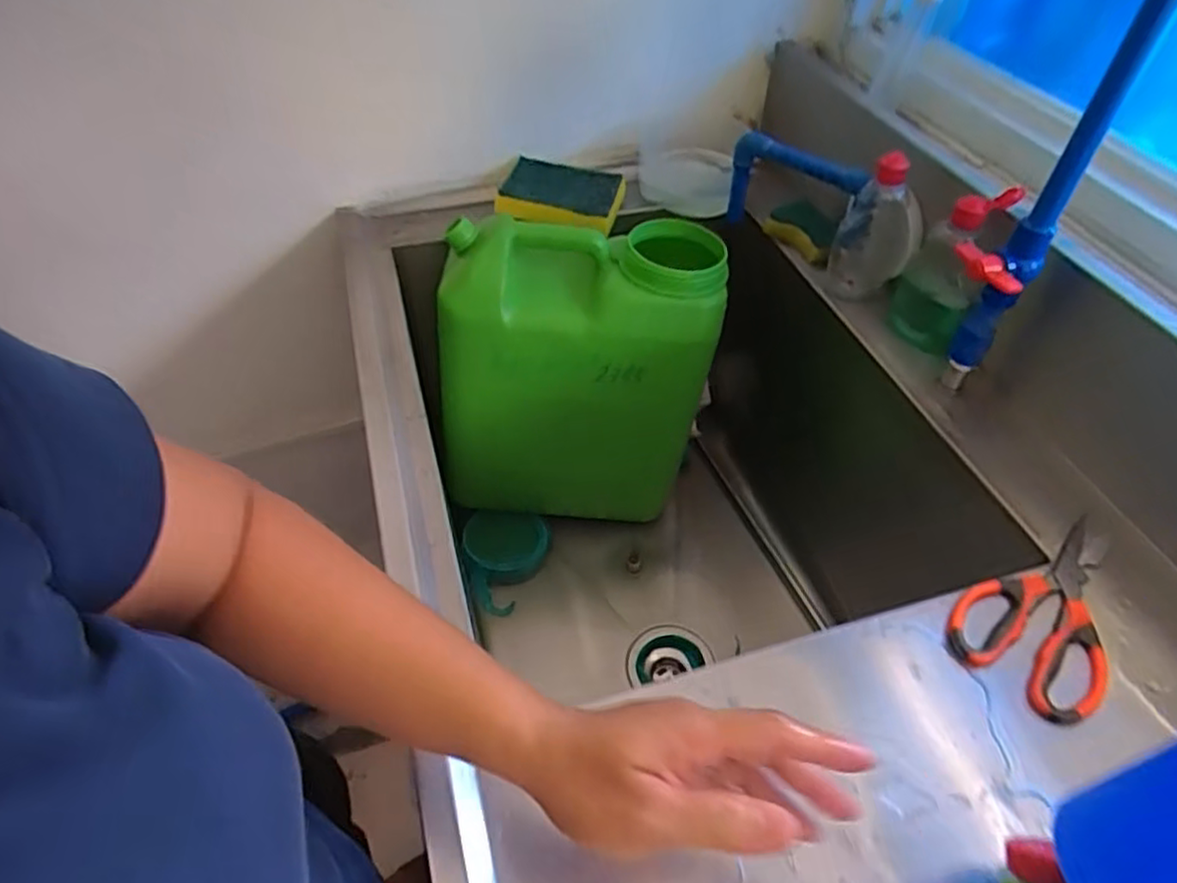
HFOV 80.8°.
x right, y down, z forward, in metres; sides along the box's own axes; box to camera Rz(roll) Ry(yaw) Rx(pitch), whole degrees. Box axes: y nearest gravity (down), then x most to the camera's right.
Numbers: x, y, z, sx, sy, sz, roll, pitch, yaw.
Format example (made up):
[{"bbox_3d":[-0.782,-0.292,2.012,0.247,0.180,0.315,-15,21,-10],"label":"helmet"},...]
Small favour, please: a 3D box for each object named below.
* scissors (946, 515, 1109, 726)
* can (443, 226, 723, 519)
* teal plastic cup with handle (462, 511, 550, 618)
[{"bbox_3d":[0.349,0.123,0.524,0.100,0.009,0.174,35,57,27],"label":"scissors"},{"bbox_3d":[-0.019,-0.077,0.901,0.344,0.403,0.158,-2,49,-2],"label":"can"},{"bbox_3d":[-0.112,0.165,0.991,0.116,0.090,0.120,0,49,0],"label":"teal plastic cup with handle"}]

